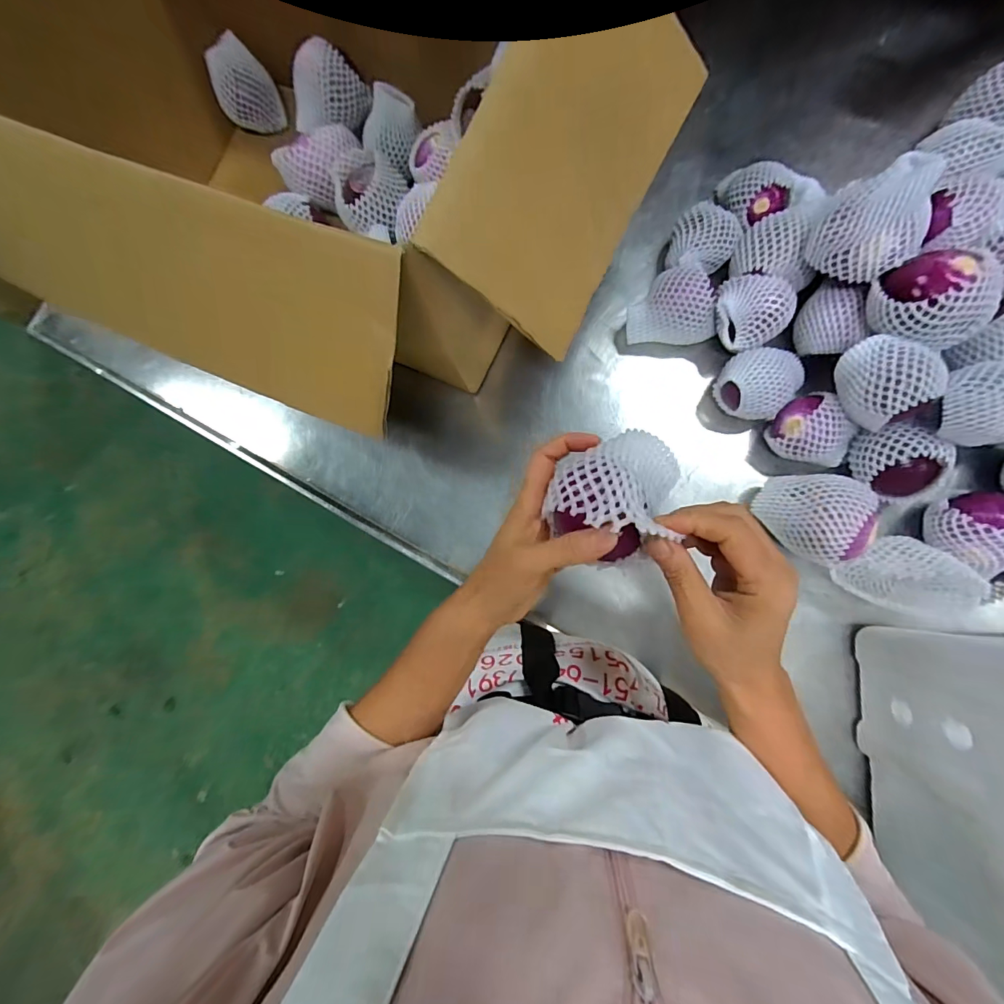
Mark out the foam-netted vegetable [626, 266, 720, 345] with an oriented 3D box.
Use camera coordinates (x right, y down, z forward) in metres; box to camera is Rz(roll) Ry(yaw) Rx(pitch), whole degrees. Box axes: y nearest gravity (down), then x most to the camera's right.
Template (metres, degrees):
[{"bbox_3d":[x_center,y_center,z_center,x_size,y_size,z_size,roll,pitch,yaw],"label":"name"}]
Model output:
[{"bbox_3d":[0.196,-0.223,0.525,0.098,0.062,0.070,1,84,7],"label":"foam-netted vegetable"}]

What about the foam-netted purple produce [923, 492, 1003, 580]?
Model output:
[{"bbox_3d":[0.476,0.028,0.459,0.074,0.076,0.079,-41,81,1],"label":"foam-netted purple produce"}]

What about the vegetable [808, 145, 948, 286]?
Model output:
[{"bbox_3d":[0.357,-0.264,0.438,0.078,0.096,0.085,-1,84,6],"label":"vegetable"}]

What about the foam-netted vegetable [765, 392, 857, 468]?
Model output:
[{"bbox_3d":[0.332,-0.070,0.486,0.067,0.064,0.081,-36,81,2],"label":"foam-netted vegetable"}]

